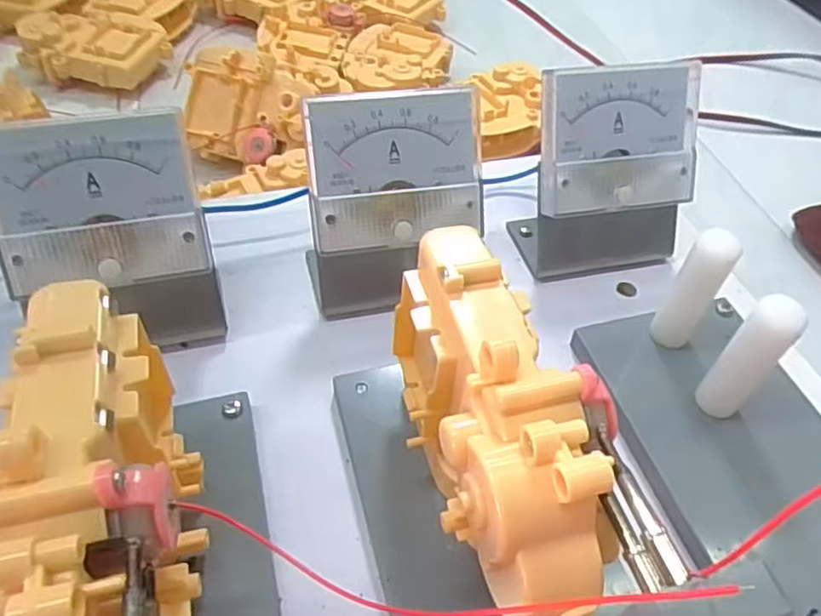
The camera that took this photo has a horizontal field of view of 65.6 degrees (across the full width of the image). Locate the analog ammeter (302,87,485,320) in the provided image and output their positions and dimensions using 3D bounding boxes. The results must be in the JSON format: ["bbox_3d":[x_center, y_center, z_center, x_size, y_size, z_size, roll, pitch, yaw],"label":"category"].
[{"bbox_3d":[-0.005,-0.039,0.242,0.066,0.073,0.040,-8,51,-11],"label":"analog ammeter"}]

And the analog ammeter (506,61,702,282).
[{"bbox_3d":[0.083,-0.053,0.261,0.068,0.076,0.044,-4,50,-8],"label":"analog ammeter"}]

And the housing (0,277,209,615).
[{"bbox_3d":[-0.070,0.052,0.151,0.035,0.085,0.094,-11,51,-13],"label":"housing"}]

